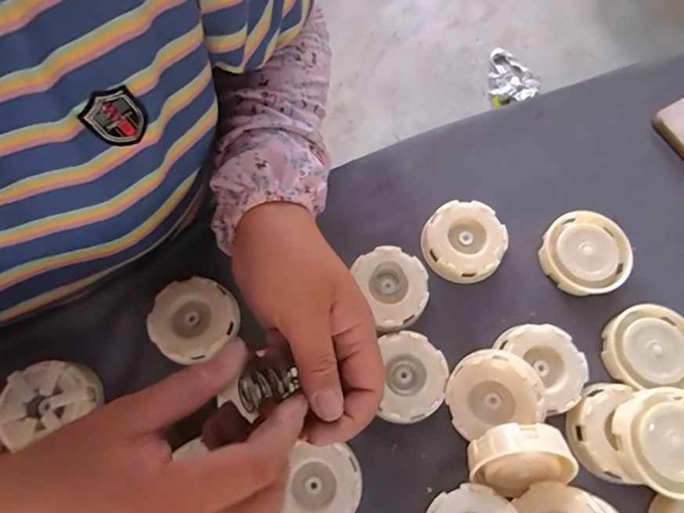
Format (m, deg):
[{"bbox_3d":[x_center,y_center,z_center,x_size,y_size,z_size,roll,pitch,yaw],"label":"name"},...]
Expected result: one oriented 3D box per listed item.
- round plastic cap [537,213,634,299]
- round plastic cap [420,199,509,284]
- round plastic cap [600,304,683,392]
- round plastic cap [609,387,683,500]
[{"bbox_3d":[0.198,-0.001,0.375,0.064,0.027,0.066,0,69,-1],"label":"round plastic cap"},{"bbox_3d":[0.101,-0.013,0.374,0.064,0.020,0.063,0,69,-1],"label":"round plastic cap"},{"bbox_3d":[0.238,0.069,0.343,0.068,0.017,0.061,0,69,0],"label":"round plastic cap"},{"bbox_3d":[0.219,0.124,0.304,0.062,0.029,0.065,0,69,-1],"label":"round plastic cap"}]

